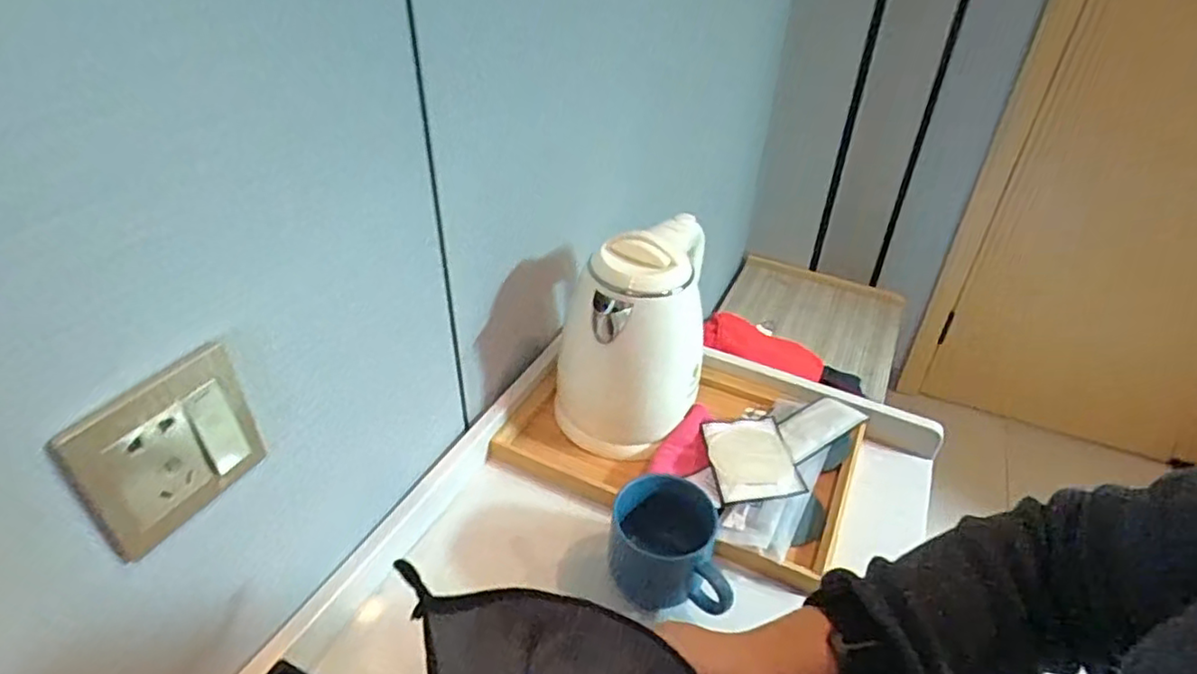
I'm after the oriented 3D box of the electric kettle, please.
[{"bbox_3d":[0.036,-0.006,0.635,0.155,0.192,0.132,-3,37,-7],"label":"electric kettle"}]

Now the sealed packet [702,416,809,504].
[{"bbox_3d":[0.142,0.109,0.613,0.074,0.013,0.105,0,37,-3],"label":"sealed packet"}]

